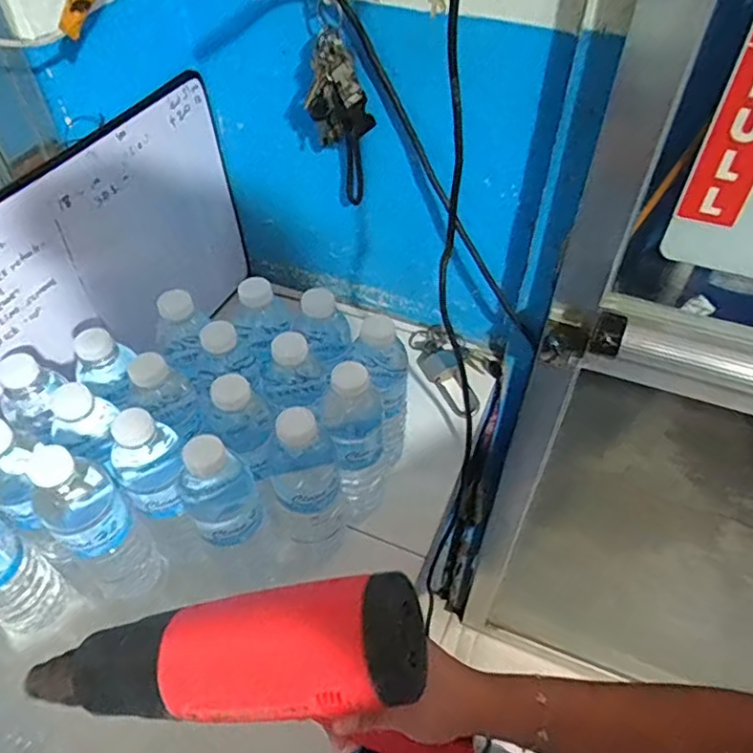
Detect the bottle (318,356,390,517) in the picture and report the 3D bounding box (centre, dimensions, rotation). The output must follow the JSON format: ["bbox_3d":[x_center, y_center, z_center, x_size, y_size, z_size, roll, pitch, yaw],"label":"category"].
[{"bbox_3d":[-0.018,0.063,0.566,0.056,0.190,0.055,0,49,0],"label":"bottle"}]

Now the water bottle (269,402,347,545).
[{"bbox_3d":[-0.059,0.094,0.545,0.057,0.199,0.054,0,49,0],"label":"water bottle"}]

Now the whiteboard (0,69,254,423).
[{"bbox_3d":[-0.275,-0.121,0.653,0.016,0.262,0.390,19,50,20],"label":"whiteboard"}]

